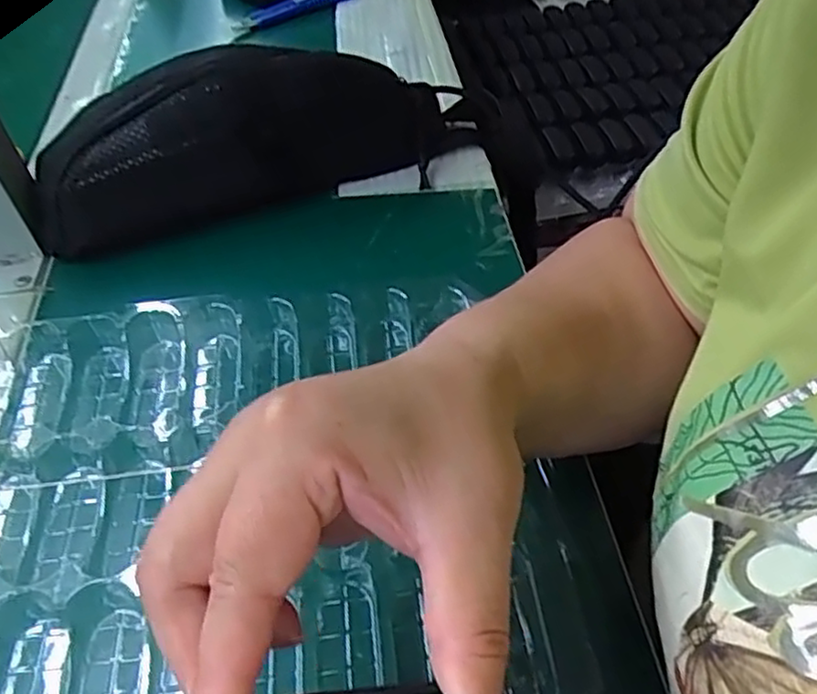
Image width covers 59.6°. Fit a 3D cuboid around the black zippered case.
[{"bbox_3d":[-0.101,-0.157,0.498,0.316,0.089,0.096,-18,49,-12],"label":"black zippered case"}]

